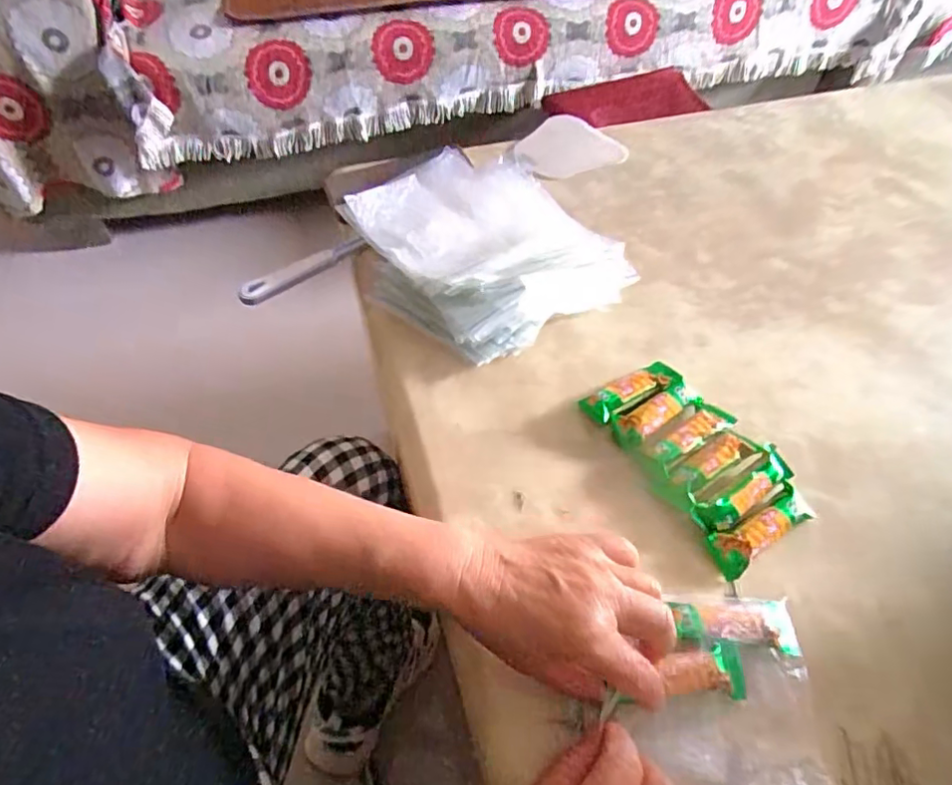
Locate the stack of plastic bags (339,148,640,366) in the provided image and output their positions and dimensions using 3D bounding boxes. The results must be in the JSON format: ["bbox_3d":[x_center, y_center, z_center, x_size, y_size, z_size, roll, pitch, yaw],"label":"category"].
[{"bbox_3d":[0.001,-0.138,0.551,0.204,0.065,0.224,-28,59,-19],"label":"stack of plastic bags"}]

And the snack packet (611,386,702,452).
[{"bbox_3d":[0.144,0.019,0.461,0.076,0.024,0.026,-30,60,-20],"label":"snack packet"}]

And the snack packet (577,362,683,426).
[{"bbox_3d":[0.130,0.000,0.477,0.083,0.028,0.032,-22,58,-15],"label":"snack packet"}]

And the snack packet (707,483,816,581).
[{"bbox_3d":[0.202,0.097,0.404,0.081,0.022,0.029,-25,58,-17],"label":"snack packet"}]

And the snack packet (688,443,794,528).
[{"bbox_3d":[0.196,0.070,0.422,0.094,0.025,0.031,-28,59,-19],"label":"snack packet"}]

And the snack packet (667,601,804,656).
[{"bbox_3d":[0.166,0.148,0.362,0.081,0.010,0.030,6,54,-8],"label":"snack packet"}]

